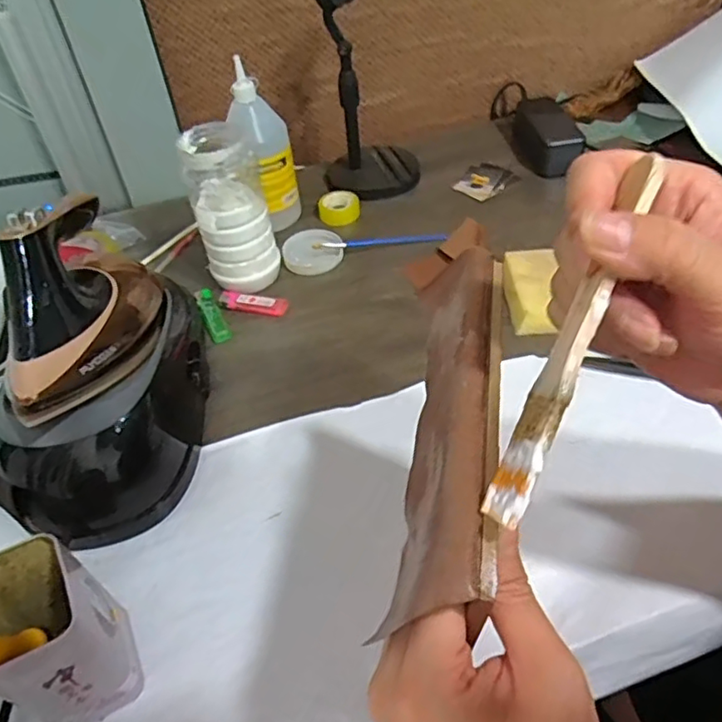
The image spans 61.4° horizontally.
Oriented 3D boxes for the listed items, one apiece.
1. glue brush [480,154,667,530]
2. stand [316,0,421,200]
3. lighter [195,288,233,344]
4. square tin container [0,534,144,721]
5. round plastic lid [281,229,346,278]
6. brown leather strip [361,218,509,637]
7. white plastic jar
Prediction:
[{"bbox_3d":[0.076,-0.009,0.214,0.004,0.021,0.139,26,87,-17],"label":"glue brush"},{"bbox_3d":[0.005,-0.341,0.747,0.125,0.256,0.126,-5,46,2],"label":"stand"},{"bbox_3d":[-0.161,-0.050,0.657,0.020,0.011,0.086,-23,48,-14],"label":"lighter"},{"bbox_3d":[-0.191,0.172,0.384,0.063,0.108,0.083,-32,51,-22],"label":"square tin container"},{"bbox_3d":[-0.058,-0.130,0.717,0.066,0.022,0.070,-3,46,4],"label":"round plastic lid"},{"bbox_3d":[0.043,0.007,0.286,0.045,0.040,0.209,2,46,9],"label":"brown leather strip"},{"bbox_3d":[-0.134,-0.154,0.643,0.074,0.170,0.069,-12,46,-5],"label":"white plastic jar"}]

